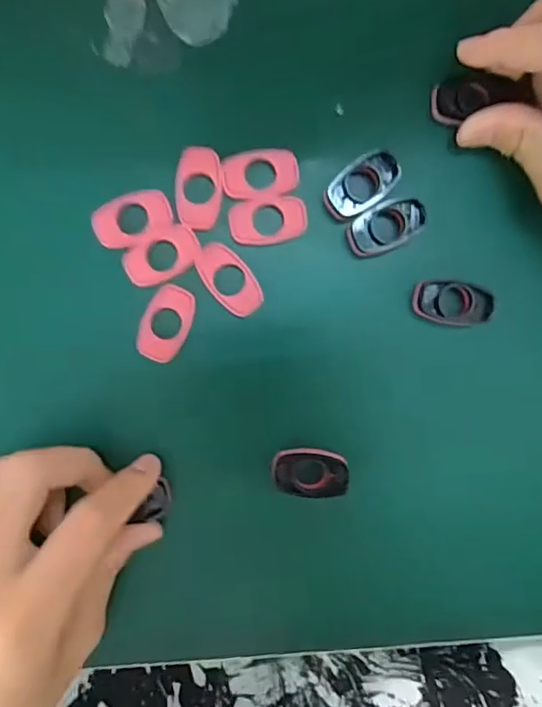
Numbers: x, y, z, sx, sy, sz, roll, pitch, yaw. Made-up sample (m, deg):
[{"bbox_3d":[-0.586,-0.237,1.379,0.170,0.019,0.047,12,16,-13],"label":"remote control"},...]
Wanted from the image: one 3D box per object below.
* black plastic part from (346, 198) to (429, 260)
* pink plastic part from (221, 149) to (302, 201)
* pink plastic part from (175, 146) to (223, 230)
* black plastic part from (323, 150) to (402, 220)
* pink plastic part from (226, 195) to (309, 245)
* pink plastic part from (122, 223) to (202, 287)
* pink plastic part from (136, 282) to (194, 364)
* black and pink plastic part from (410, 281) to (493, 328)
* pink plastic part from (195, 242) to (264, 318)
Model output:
[{"bbox_3d":[0.049,-0.053,0.208,0.033,0.004,0.019,-25,95,0],"label":"black plastic part"},{"bbox_3d":[-0.004,-0.075,0.207,0.031,0.004,0.020,-6,95,-2],"label":"pink plastic part"},{"bbox_3d":[-0.030,-0.069,0.208,0.019,0.004,0.033,7,94,-3],"label":"pink plastic part"},{"bbox_3d":[0.038,-0.070,0.206,0.033,0.006,0.018,-37,95,1],"label":"black plastic part"},{"bbox_3d":[-0.001,-0.056,0.208,0.032,0.004,0.019,-7,95,-2],"label":"pink plastic part"},{"bbox_3d":[-0.045,-0.041,0.207,0.031,0.004,0.018,-29,95,0],"label":"pink plastic part"},{"bbox_3d":[-0.044,-0.012,0.209,0.020,0.004,0.031,20,93,-4],"label":"pink plastic part"},{"bbox_3d":[0.078,-0.021,0.216,0.033,0.009,0.018,7,94,-3],"label":"black and pink plastic part"},{"bbox_3d":[-0.017,-0.031,0.209,0.017,0.004,0.033,-38,95,1],"label":"pink plastic part"}]

